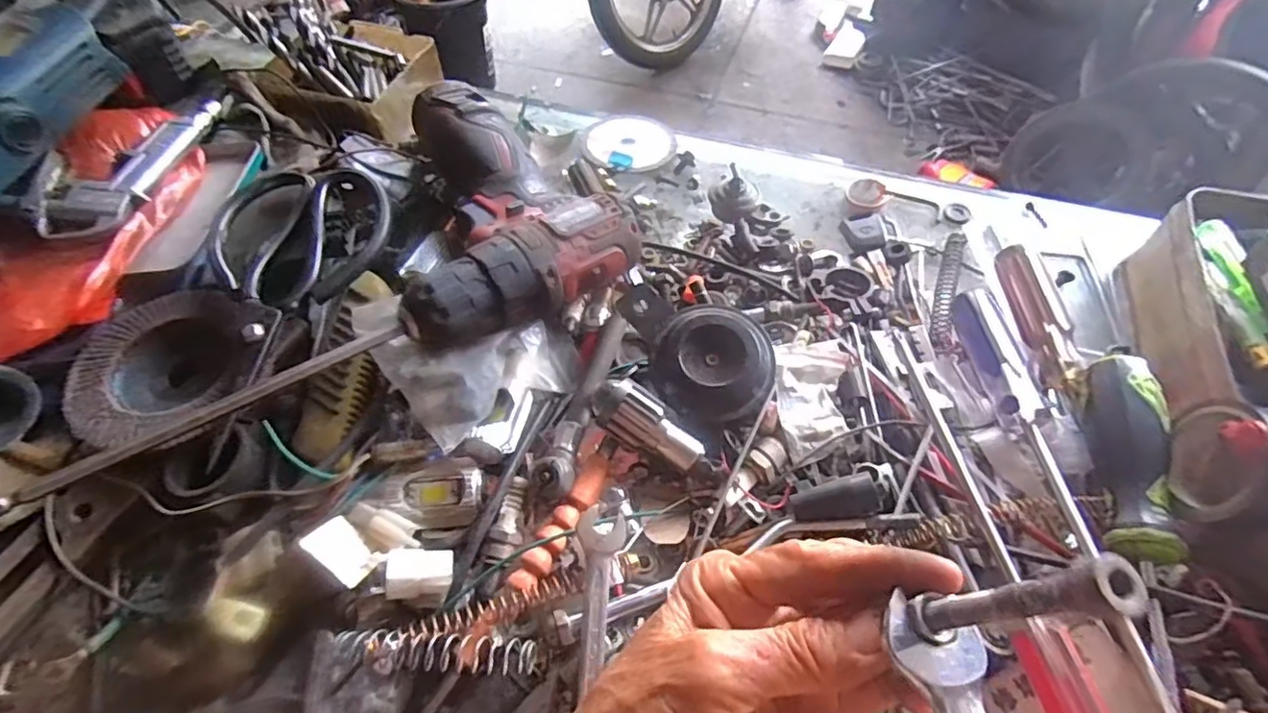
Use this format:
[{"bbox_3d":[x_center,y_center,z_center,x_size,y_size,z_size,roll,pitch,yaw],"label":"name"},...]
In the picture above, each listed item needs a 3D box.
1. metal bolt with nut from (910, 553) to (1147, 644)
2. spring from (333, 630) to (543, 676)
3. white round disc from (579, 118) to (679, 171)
[{"bbox_3d":[0.094,0.061,0.151,0.012,0.061,0.013,5,61,-10],"label":"metal bolt with nut"},{"bbox_3d":[-0.086,0.129,0.265,0.087,0.019,0.014,3,57,2],"label":"spring"},{"bbox_3d":[-0.004,-0.172,0.489,0.074,0.005,0.074,0,57,0],"label":"white round disc"}]

